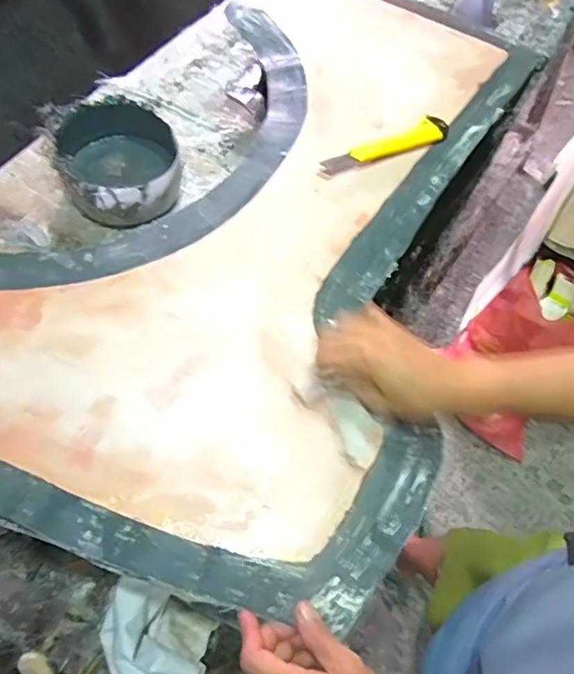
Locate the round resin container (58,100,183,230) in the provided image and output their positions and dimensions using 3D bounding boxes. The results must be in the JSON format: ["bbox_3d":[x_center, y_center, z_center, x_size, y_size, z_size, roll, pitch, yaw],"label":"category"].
[{"bbox_3d":[-0.251,-0.265,0.822,0.167,0.095,0.173,-11,61,-10],"label":"round resin container"}]

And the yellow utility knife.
[{"bbox_3d":[0.129,-0.240,0.679,0.186,0.016,0.032,-24,64,-17],"label":"yellow utility knife"}]

